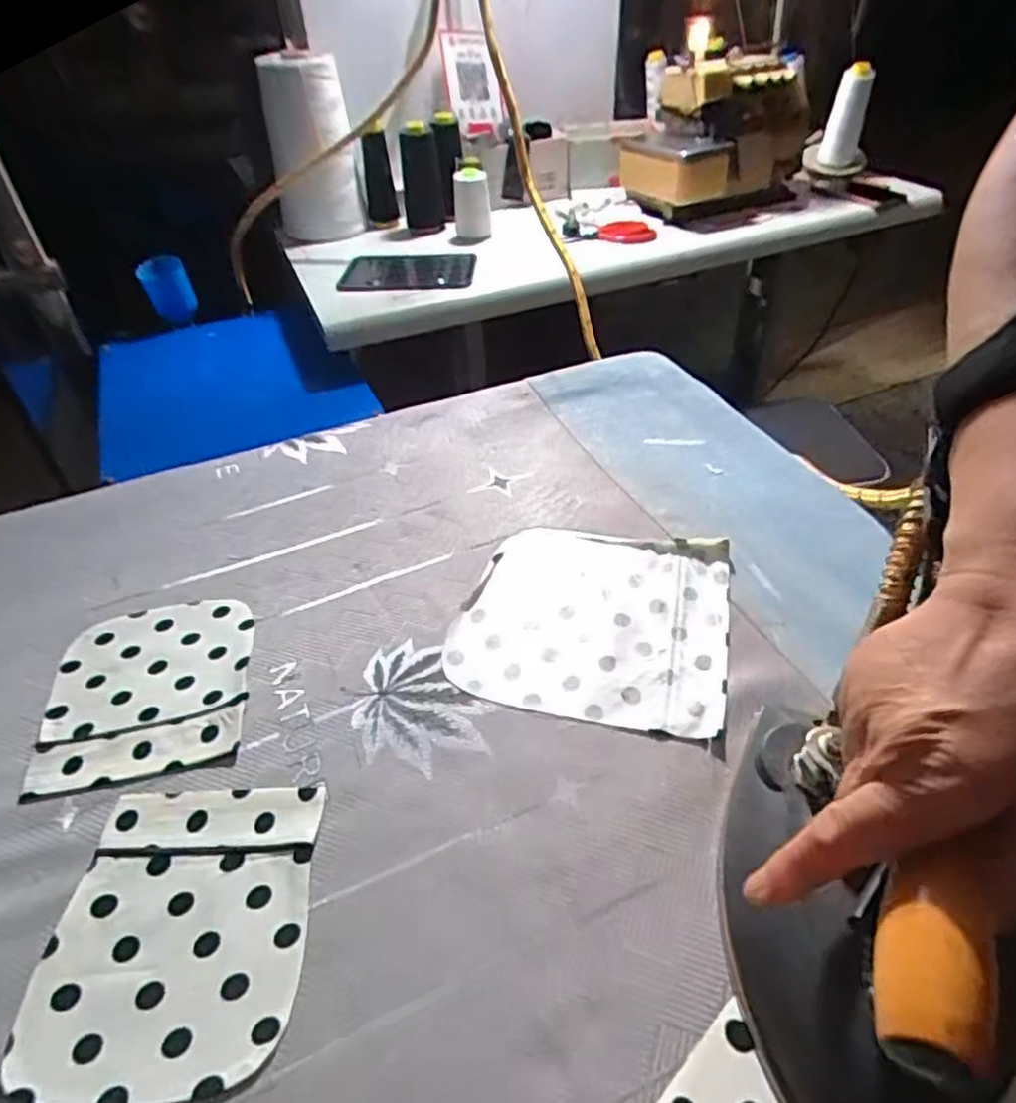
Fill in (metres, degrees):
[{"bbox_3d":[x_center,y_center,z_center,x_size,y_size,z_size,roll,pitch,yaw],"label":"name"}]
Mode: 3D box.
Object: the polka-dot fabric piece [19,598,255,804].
[{"bbox_3d":[-0.227,0.084,0.439,0.120,0.005,0.138,-10,42,-7],"label":"polka-dot fabric piece"}]

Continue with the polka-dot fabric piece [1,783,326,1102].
[{"bbox_3d":[-0.155,0.177,0.330,0.116,0.005,0.136,-3,42,2],"label":"polka-dot fabric piece"}]

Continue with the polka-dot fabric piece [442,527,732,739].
[{"bbox_3d":[0.057,0.041,0.461,0.171,0.007,0.162,8,44,13],"label":"polka-dot fabric piece"}]

